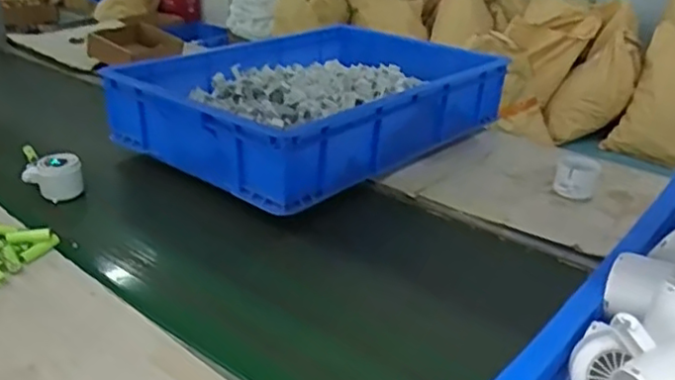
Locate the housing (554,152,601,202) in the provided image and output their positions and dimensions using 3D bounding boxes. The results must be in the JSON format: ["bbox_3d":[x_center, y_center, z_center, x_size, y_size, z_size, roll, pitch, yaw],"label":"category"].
[{"bbox_3d":[0.347,-0.019,0.958,0.059,0.039,0.071,14,31,24],"label":"housing"}]

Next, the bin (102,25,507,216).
[{"bbox_3d":[-0.031,-0.165,1.136,0.414,0.120,0.620,24,36,37],"label":"bin"}]

